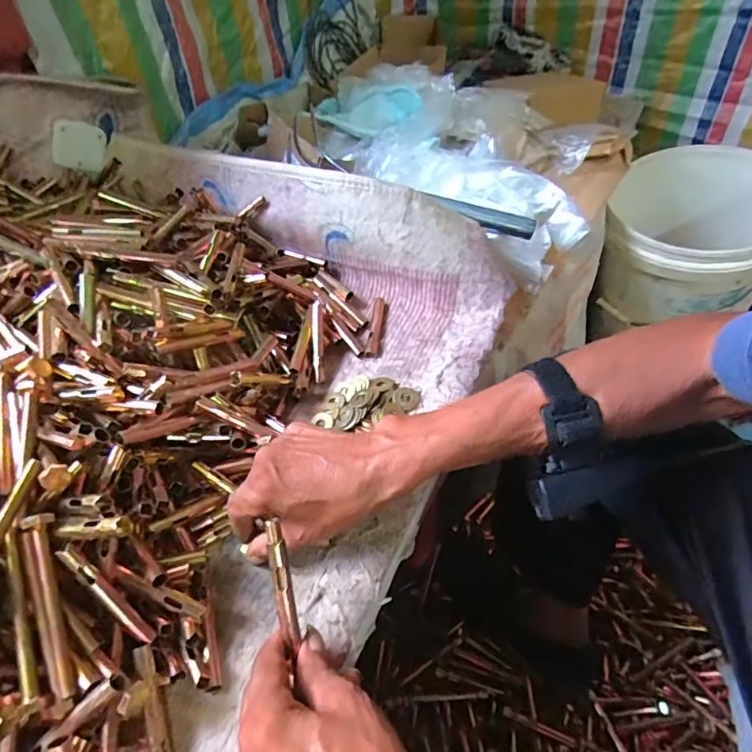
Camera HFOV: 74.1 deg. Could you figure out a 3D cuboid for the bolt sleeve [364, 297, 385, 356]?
[{"bbox_3d":[0.000,-0.056,0.543,0.012,0.010,0.090,4,48,8],"label":"bolt sleeve"}]

